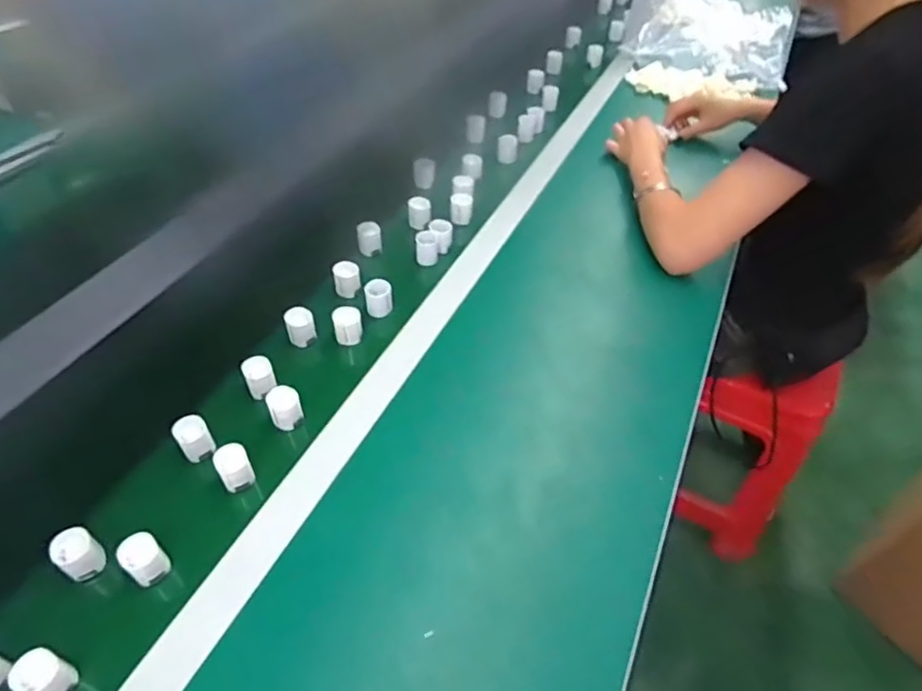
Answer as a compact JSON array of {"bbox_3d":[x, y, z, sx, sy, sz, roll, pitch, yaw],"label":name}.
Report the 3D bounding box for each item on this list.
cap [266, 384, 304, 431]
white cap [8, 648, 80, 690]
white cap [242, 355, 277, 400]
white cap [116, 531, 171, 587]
[{"bbox_3d":[-0.178,0.063,0.592,0.031,0.027,0.036,-18,51,-20],"label":"cap"},{"bbox_3d":[-0.303,0.240,0.422,0.033,0.028,0.029,24,50,17],"label":"white cap"},{"bbox_3d":[-0.212,0.034,0.616,0.028,0.033,0.031,-19,52,-21],"label":"white cap"},{"bbox_3d":[-0.262,0.177,0.485,0.029,0.036,0.028,2,47,-2],"label":"white cap"}]

